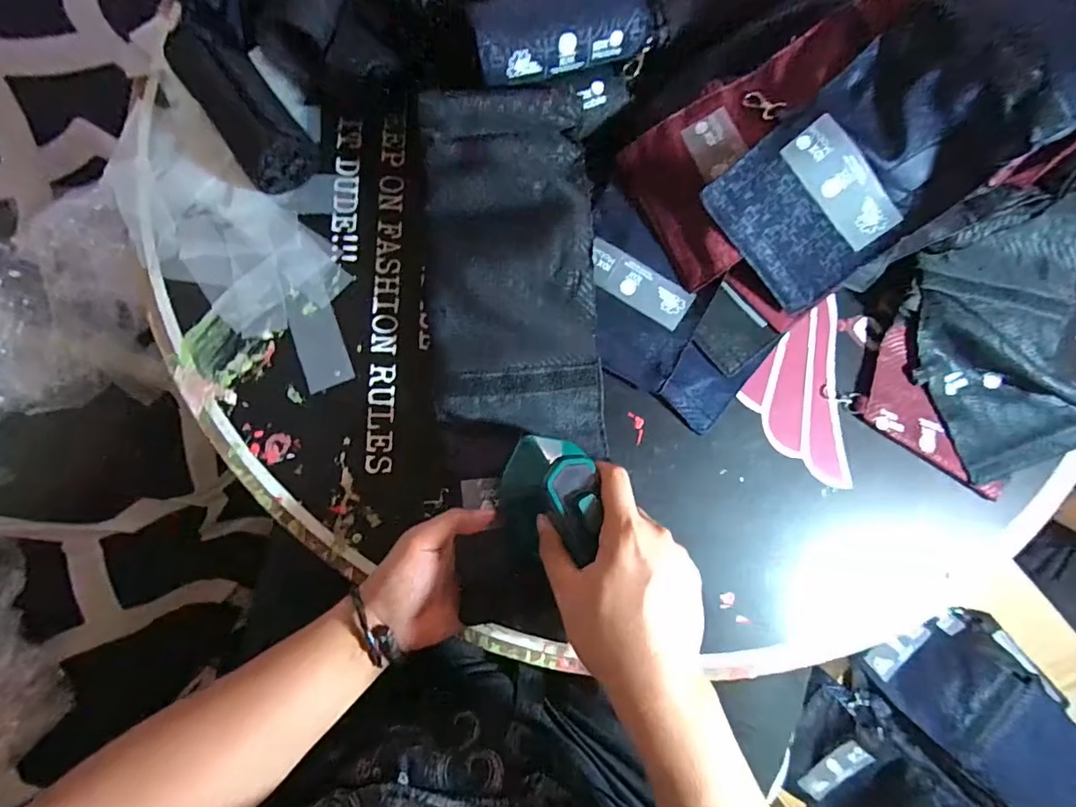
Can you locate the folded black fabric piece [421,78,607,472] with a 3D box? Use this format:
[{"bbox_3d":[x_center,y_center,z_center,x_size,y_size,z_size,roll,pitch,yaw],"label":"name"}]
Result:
[{"bbox_3d":[-0.018,-0.110,0.434,0.143,0.017,0.287,-1,92,-4],"label":"folded black fabric piece"}]

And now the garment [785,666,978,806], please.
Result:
[{"bbox_3d":[0.453,0.527,0.678,0.184,0.109,0.272,-38,85,-10],"label":"garment"}]

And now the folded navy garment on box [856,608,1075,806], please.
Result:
[{"bbox_3d":[0.630,0.444,0.712,0.202,0.083,0.299,-34,84,-9],"label":"folded navy garment on box"}]

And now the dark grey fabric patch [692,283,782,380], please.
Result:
[{"bbox_3d":[0.175,-0.066,0.465,0.064,0.011,0.066,-43,86,-8],"label":"dark grey fabric patch"}]

